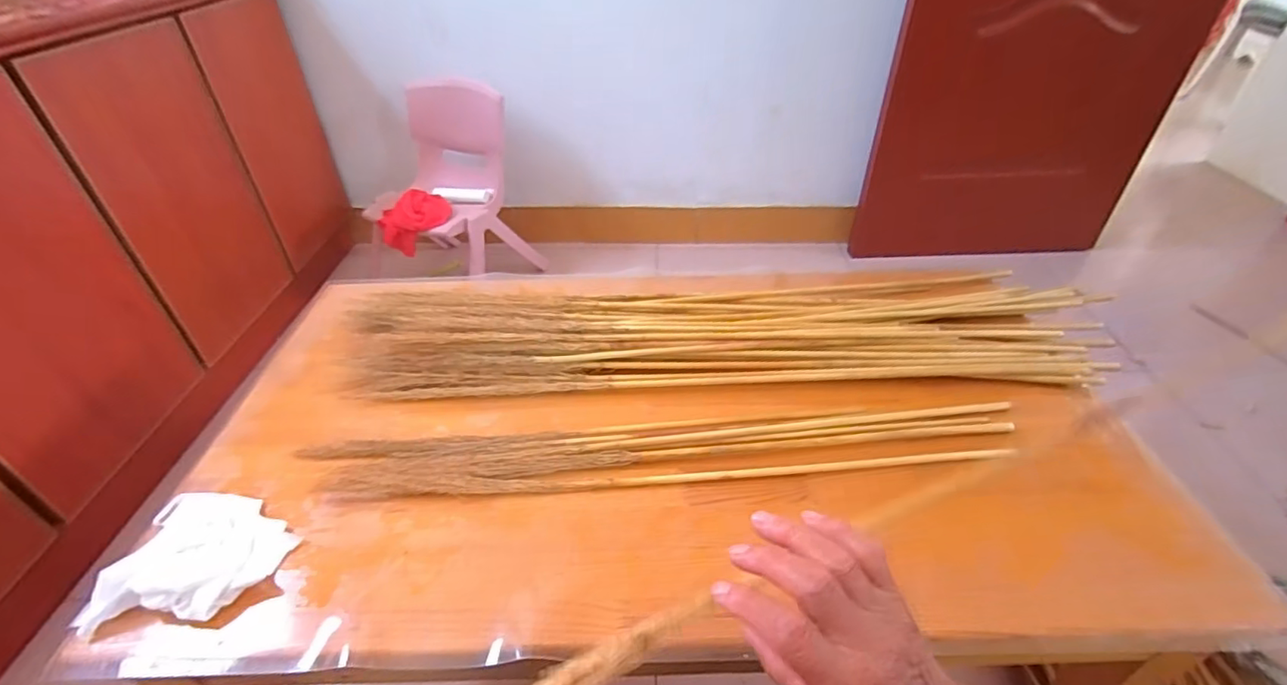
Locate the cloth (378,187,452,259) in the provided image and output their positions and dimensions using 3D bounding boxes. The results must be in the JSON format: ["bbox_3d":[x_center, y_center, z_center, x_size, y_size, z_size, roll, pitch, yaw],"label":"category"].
[{"bbox_3d":[-0.549,-0.294,1.383,0.168,0.108,0.132,-14,41,-14],"label":"cloth"}]

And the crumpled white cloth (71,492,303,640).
[{"bbox_3d":[-0.427,0.206,0.552,0.149,0.030,0.142,2,39,4],"label":"crumpled white cloth"}]

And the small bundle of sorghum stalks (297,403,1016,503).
[{"bbox_3d":[0.026,0.122,0.647,0.761,0.020,0.084,-3,39,-2],"label":"small bundle of sorghum stalks"}]

